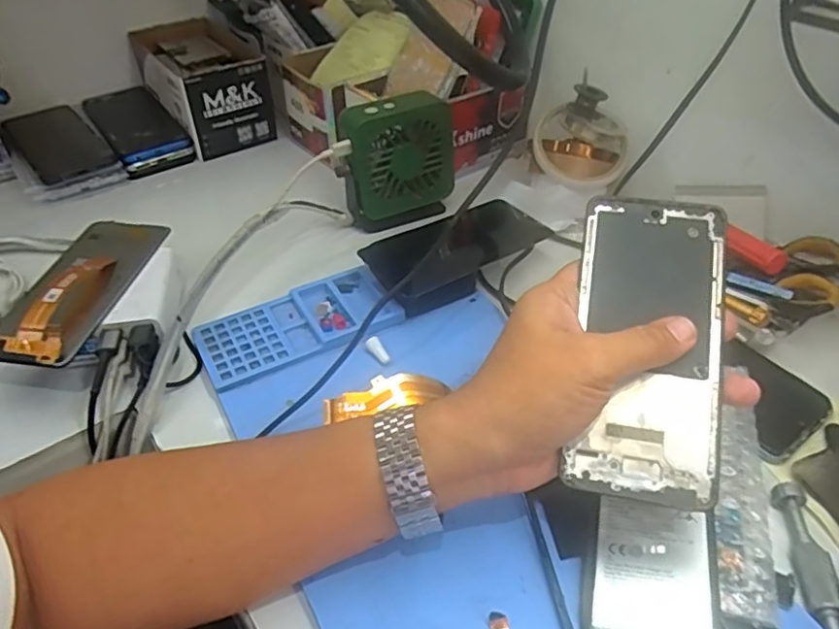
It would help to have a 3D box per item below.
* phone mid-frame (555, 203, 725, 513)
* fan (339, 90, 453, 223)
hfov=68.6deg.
[{"bbox_3d":[0.120,0.013,0.321,0.073,0.009,0.162,6,71,6],"label":"phone mid-frame"},{"bbox_3d":[-0.020,-0.146,0.564,0.097,0.091,0.048,-20,47,-20],"label":"fan"}]

